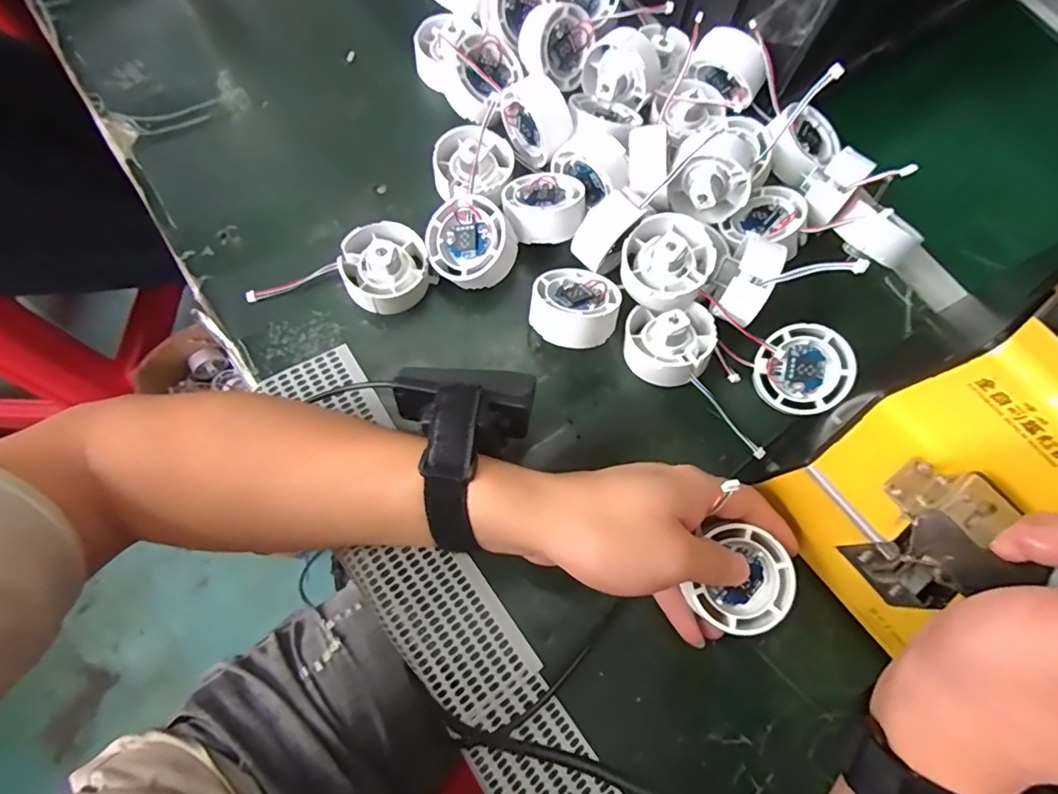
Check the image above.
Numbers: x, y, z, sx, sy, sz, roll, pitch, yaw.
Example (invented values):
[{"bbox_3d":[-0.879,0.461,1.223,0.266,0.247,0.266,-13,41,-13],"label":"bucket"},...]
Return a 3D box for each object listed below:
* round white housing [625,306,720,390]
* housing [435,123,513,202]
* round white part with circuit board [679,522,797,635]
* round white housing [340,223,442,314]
[{"bbox_3d":[0.088,-0.033,0.340,0.054,0.037,0.051,1,73,-2],"label":"round white housing"},{"bbox_3d":[-0.039,-0.164,0.379,0.055,0.033,0.049,-15,74,-9],"label":"housing"},{"bbox_3d":[0.111,0.095,0.278,0.049,0.010,0.048,1,73,-2],"label":"round white part with circuit board"},{"bbox_3d":[-0.092,-0.086,0.348,0.054,0.036,0.052,1,72,-4],"label":"round white housing"}]

